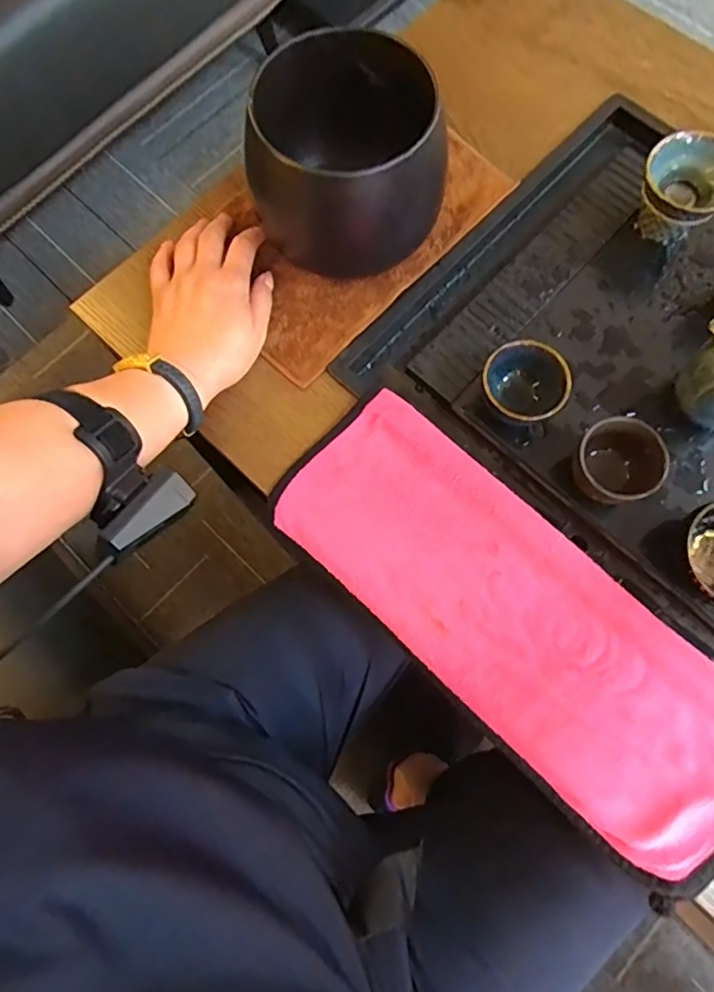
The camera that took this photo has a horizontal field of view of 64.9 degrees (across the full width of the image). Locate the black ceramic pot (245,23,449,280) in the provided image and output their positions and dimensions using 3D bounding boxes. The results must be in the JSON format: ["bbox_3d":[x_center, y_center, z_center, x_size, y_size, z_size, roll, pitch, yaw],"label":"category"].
[{"bbox_3d":[-0.010,-0.258,0.430,0.134,0.106,0.138,-3,73,-3],"label":"black ceramic pot"}]

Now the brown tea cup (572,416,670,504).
[{"bbox_3d":[0.187,-0.022,0.408,0.057,0.038,0.058,0,75,1],"label":"brown tea cup"}]

